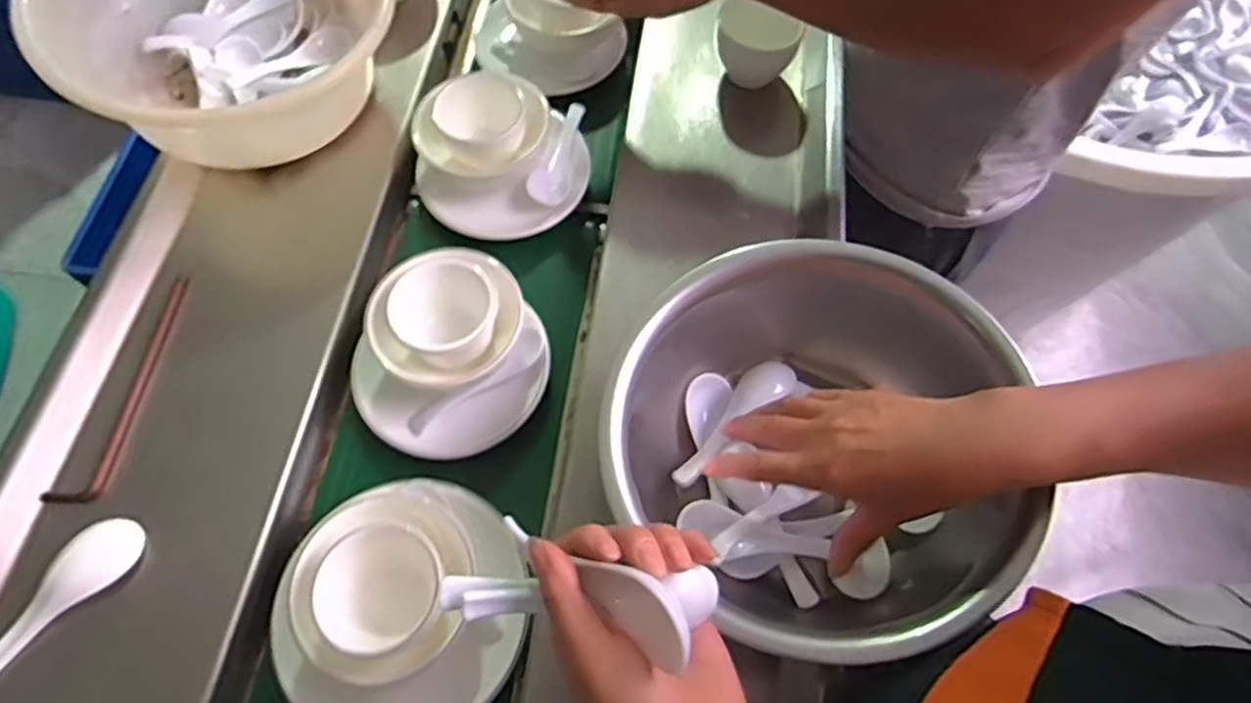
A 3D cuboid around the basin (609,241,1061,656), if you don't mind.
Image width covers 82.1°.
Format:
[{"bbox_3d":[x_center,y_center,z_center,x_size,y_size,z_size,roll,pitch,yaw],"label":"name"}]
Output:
[{"bbox_3d":[0.115,0.060,0.453,0.235,0.107,0.237,0,63,0],"label":"basin"}]

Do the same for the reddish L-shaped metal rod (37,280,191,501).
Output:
[{"bbox_3d":[-0.368,0.027,0.540,0.023,0.015,0.183,11,64,5],"label":"reddish L-shaped metal rod"}]

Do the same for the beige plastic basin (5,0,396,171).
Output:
[{"bbox_3d":[-0.339,-0.275,0.603,0.219,0.110,0.237,0,63,0],"label":"beige plastic basin"}]

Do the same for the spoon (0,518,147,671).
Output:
[{"bbox_3d":[-0.371,0.163,0.456,0.035,0.023,0.135,38,69,17],"label":"spoon"}]

